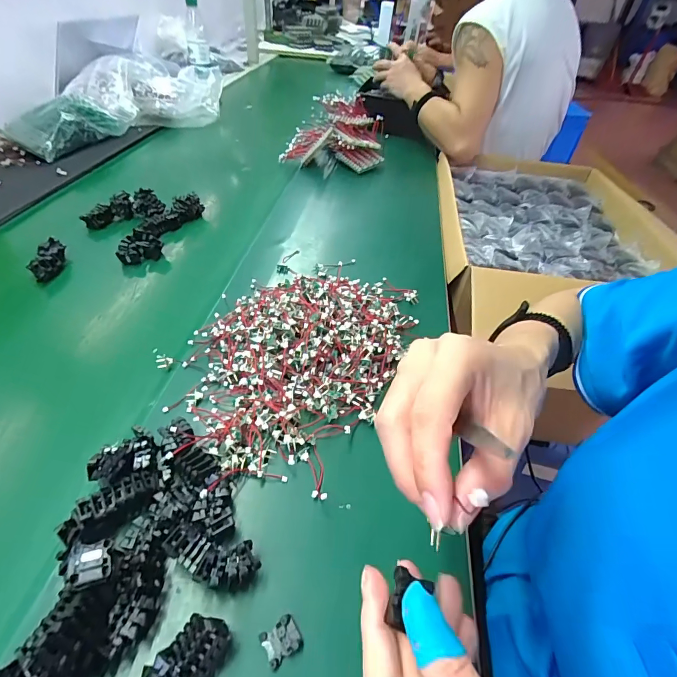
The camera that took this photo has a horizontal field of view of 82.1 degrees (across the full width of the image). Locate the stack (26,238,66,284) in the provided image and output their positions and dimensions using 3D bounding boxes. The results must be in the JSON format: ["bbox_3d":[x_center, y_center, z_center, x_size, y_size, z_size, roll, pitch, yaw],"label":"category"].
[{"bbox_3d":[-0.390,-0.104,0.527,0.029,0.036,0.069,-7,46,-12],"label":"stack"}]

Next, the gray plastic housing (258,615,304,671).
[{"bbox_3d":[-0.038,0.199,0.255,0.023,0.007,0.021,-23,51,-25],"label":"gray plastic housing"}]

